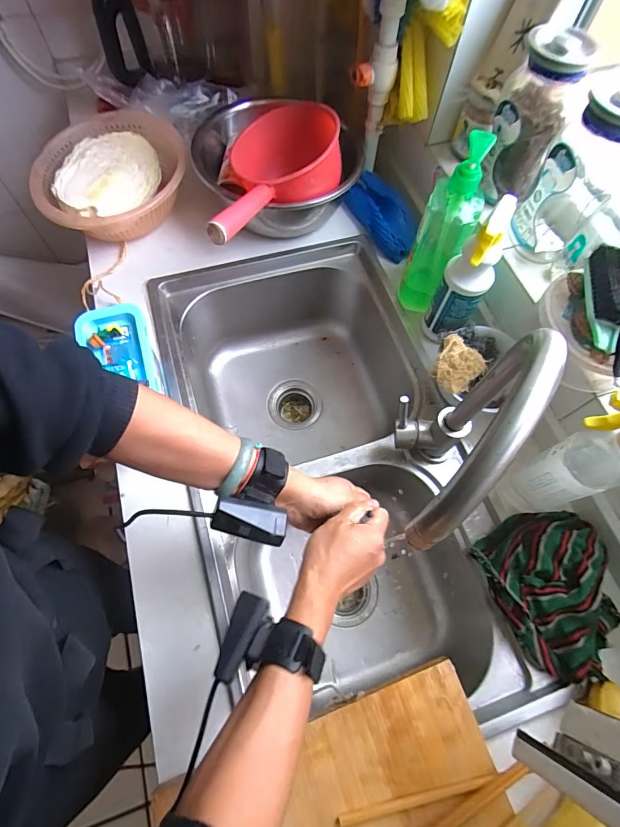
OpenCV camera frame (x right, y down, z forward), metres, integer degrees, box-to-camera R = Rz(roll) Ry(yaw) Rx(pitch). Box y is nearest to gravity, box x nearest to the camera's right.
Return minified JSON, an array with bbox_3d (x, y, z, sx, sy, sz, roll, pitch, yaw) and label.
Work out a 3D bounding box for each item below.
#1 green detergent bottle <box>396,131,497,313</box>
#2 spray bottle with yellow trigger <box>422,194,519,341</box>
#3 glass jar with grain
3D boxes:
[{"bbox_3d":[0.191,-0.258,0.571,0.070,0.254,0.072,23,67,8],"label":"green detergent bottle"},{"bbox_3d":[0.211,-0.177,0.553,0.064,0.226,0.068,27,68,10],"label":"spray bottle with yellow trigger"},{"bbox_3d":[0.294,-0.397,0.539,0.085,0.172,0.088,1,65,-1],"label":"glass jar with grain"}]

